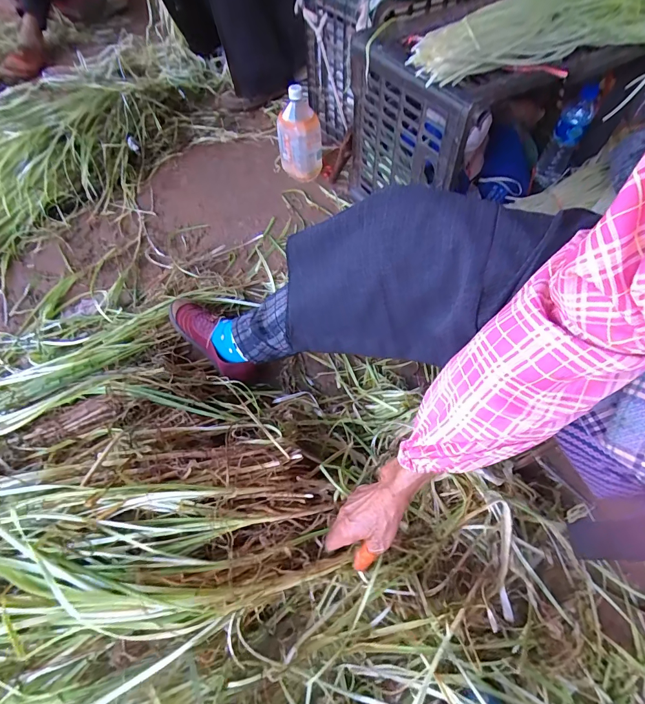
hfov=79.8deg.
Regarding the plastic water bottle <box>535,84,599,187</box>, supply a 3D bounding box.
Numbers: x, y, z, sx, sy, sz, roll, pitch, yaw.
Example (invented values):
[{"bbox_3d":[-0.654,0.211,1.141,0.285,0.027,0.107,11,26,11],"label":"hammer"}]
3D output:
[{"bbox_3d":[0.539,-0.468,0.864,0.062,0.190,0.061,30,64,19],"label":"plastic water bottle"}]

